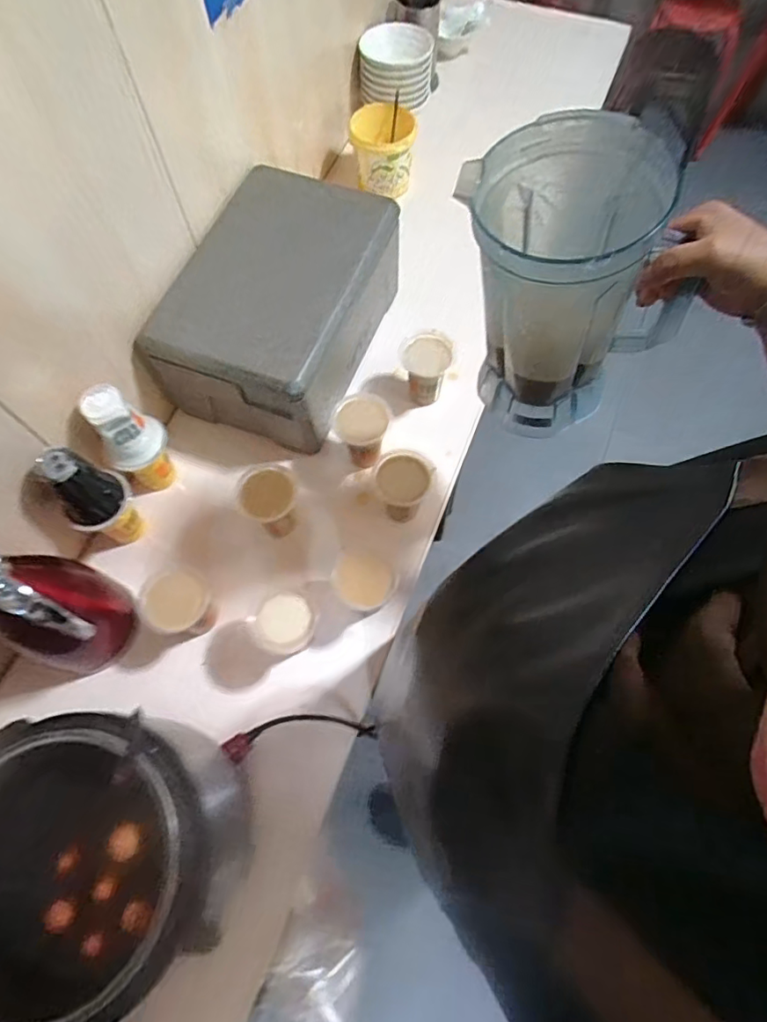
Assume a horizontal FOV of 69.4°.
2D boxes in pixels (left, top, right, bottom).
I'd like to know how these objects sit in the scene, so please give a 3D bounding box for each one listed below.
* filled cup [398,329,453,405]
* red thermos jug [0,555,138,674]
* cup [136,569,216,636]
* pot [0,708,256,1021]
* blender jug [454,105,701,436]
[{"bbox_3d":[0.068,-0.236,0.925,0.079,0.119,0.083,0,67,1],"label":"filled cup"},{"bbox_3d":[-0.416,0.112,0.676,0.110,0.264,0.125,-18,68,-7],"label":"red thermos jug"},{"bbox_3d":[-0.280,0.130,0.764,0.076,0.078,0.082,0,67,1],"label":"cup"},{"bbox_3d":[-0.291,0.363,0.594,0.245,0.223,0.251,-15,67,-5],"label":"pot"},{"bbox_3d":[0.156,-0.197,0.536,0.160,0.255,0.160,-30,70,-11],"label":"blender jug"}]

